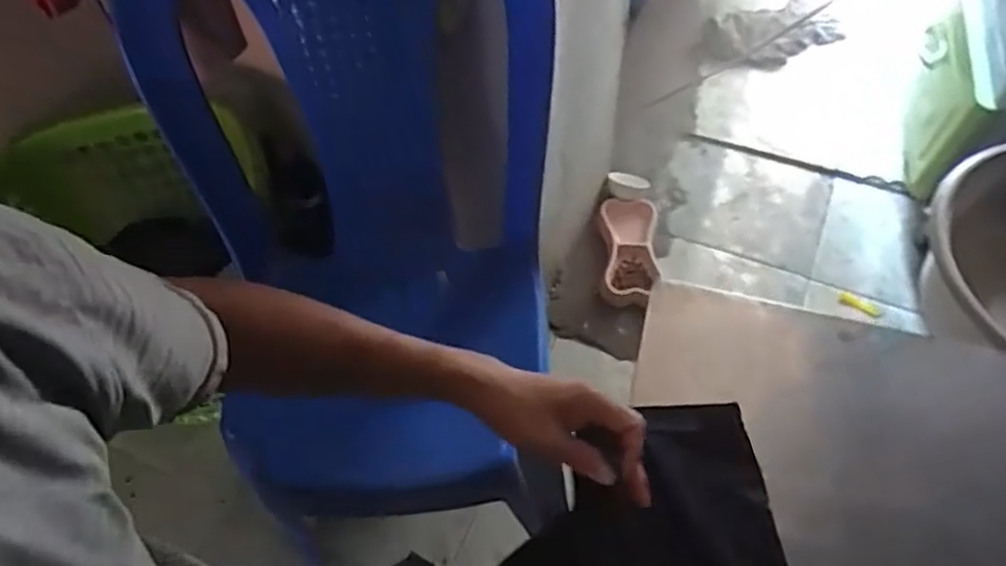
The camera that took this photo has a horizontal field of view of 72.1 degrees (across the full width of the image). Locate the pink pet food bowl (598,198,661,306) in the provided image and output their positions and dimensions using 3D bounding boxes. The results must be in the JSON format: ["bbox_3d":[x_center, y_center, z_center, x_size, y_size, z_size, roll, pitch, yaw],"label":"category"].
[{"bbox_3d":[0.245,-0.067,1.359,0.115,0.063,0.243,3,58,5],"label":"pink pet food bowl"}]

